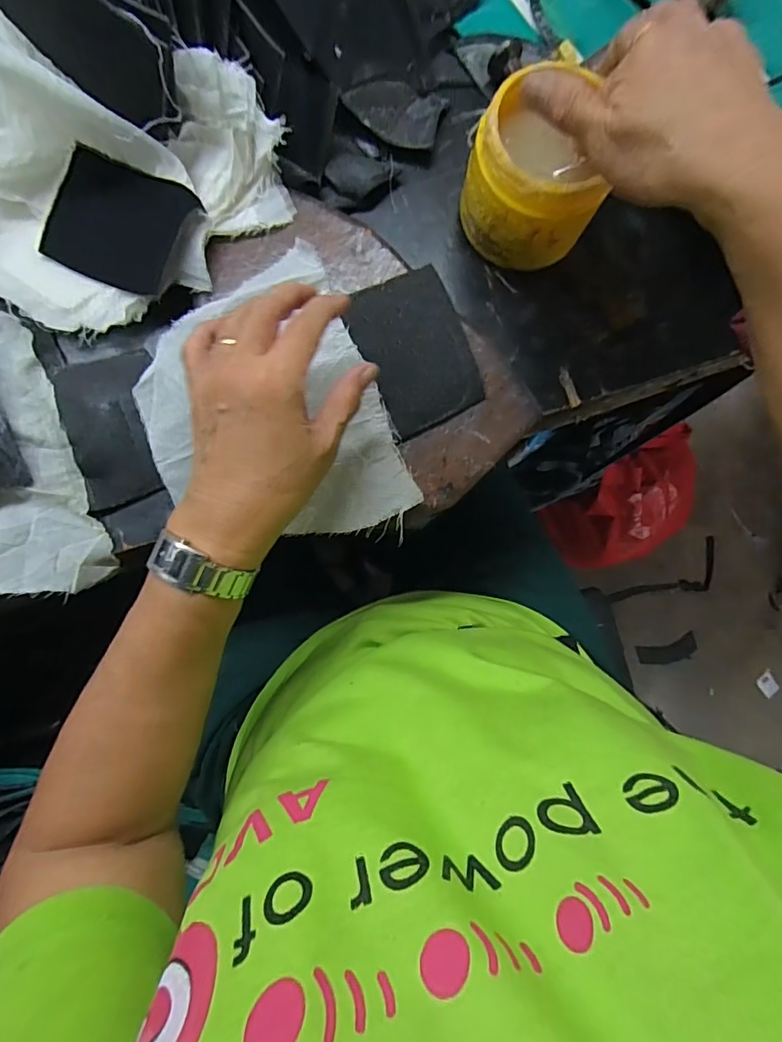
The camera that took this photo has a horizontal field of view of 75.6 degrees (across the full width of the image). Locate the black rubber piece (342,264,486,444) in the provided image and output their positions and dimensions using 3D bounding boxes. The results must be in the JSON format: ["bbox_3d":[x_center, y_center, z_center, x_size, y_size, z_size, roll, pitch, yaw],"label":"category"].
[{"bbox_3d":[0.018,-0.121,0.358,0.073,0.010,0.106,-25,85,-6],"label":"black rubber piece"}]

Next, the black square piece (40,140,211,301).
[{"bbox_3d":[-0.187,-0.205,0.350,0.100,0.012,0.078,23,96,8],"label":"black square piece"}]

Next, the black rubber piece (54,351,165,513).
[{"bbox_3d":[-0.195,-0.066,0.355,0.060,0.015,0.105,-16,84,-5],"label":"black rubber piece"}]

